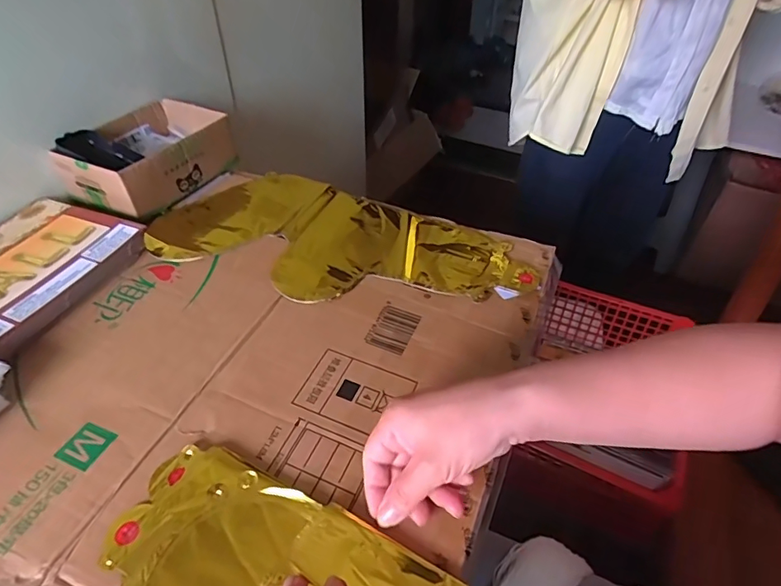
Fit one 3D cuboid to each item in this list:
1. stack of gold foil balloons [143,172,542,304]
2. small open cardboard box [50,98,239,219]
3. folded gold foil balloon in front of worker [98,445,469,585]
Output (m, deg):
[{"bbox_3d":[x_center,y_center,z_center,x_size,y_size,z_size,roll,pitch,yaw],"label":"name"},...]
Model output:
[{"bbox_3d":[-0.064,-0.062,0.559,0.427,0.014,0.190,18,47,18],"label":"stack of gold foil balloons"},{"bbox_3d":[-0.313,-0.179,0.638,0.144,0.069,0.183,20,47,20],"label":"small open cardboard box"},{"bbox_3d":[-0.082,0.194,0.308,0.224,0.015,0.139,18,47,18],"label":"folded gold foil balloon in front of worker"}]

